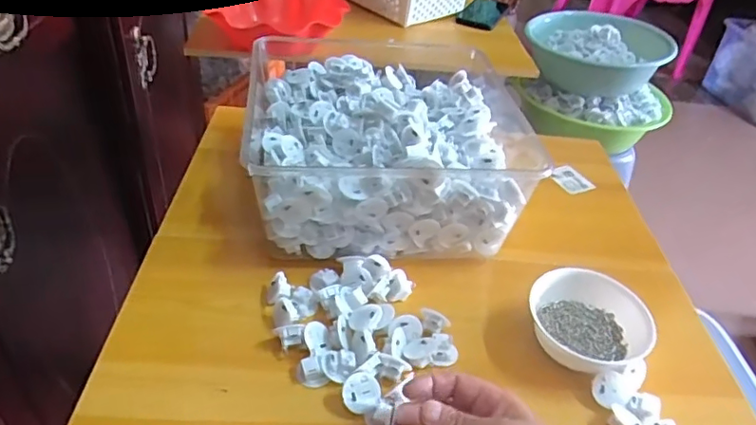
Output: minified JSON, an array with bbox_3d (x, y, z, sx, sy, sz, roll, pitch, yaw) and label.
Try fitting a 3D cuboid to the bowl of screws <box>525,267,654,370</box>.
[{"bbox_3d":[0.208,0.107,0.564,0.103,0.043,0.109,-9,42,-20],"label":"bowl of screws"}]

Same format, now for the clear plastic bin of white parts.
[{"bbox_3d":[0.012,-0.072,0.671,0.309,0.117,0.256,1,40,-9],"label":"clear plastic bin of white parts"}]

